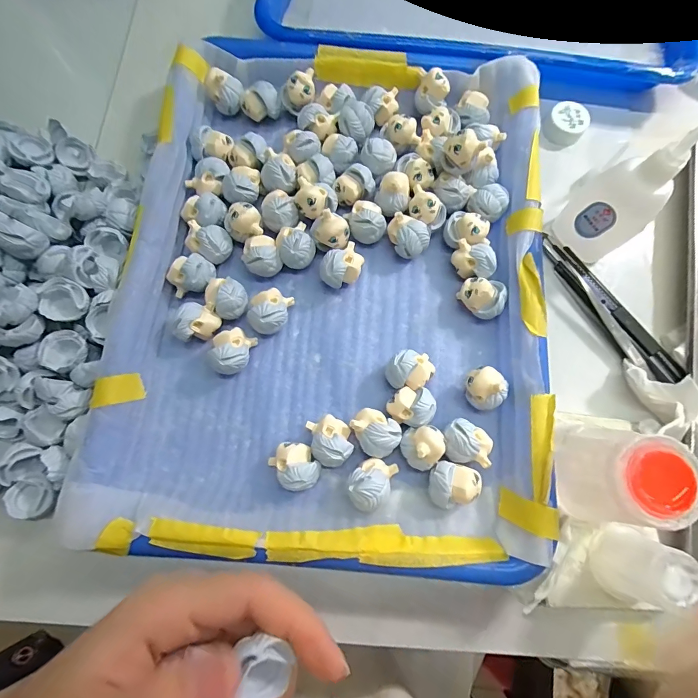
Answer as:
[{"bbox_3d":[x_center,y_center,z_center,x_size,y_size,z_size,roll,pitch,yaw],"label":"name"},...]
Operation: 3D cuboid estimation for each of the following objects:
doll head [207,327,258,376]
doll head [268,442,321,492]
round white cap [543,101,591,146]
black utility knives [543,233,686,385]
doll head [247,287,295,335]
[{"bbox_3d":[-0.070,0.001,0.227,0.021,0.025,0.028,37,78,7],"label":"doll head"},{"bbox_3d":[-0.030,0.065,0.213,0.021,0.022,0.026,-33,80,-9],"label":"doll head"},{"bbox_3d":[0.162,-0.168,0.285,0.028,0.011,0.030,0,76,-2],"label":"round white cap"},{"bbox_3d":[0.169,-0.027,0.252,0.022,0.012,0.118,-33,79,-9],"label":"black utility knives"},{"bbox_3d":[-0.048,-0.023,0.234,0.022,0.024,0.027,15,77,2],"label":"doll head"}]

